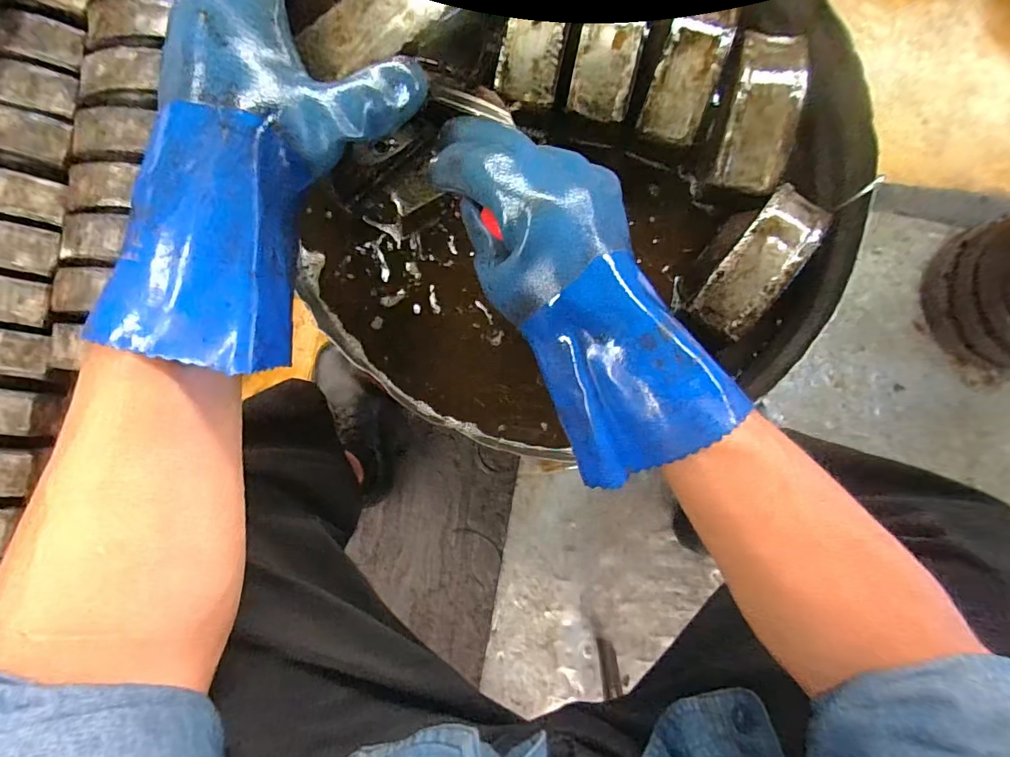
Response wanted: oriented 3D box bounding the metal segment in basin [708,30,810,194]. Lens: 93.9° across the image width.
[{"bbox_3d":[0.249,-0.264,0.453,0.061,0.036,0.156,13,87,-1],"label":"metal segment in basin"}]

